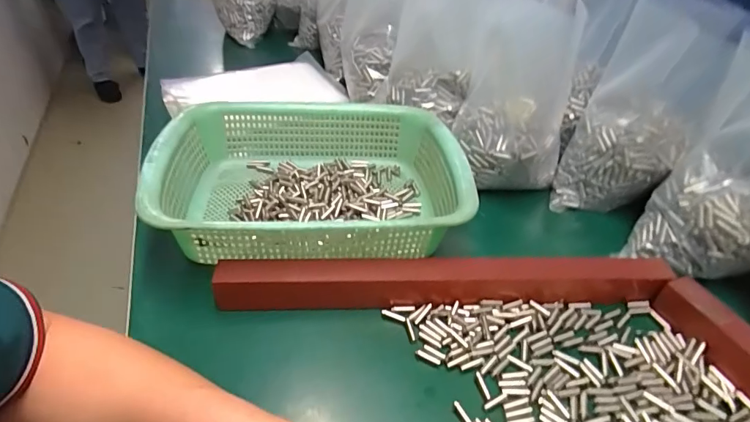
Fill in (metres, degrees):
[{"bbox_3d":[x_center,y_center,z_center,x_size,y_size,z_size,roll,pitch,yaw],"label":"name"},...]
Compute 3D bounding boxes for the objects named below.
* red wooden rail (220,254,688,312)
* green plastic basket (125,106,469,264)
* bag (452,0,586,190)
[{"bbox_3d":[0.062,0.061,0.376,0.383,0.042,0.028,-1,41,-3],"label":"red wooden rail"},{"bbox_3d":[-0.062,-0.036,0.445,0.288,0.088,0.219,-5,41,-8],"label":"green plastic basket"},{"bbox_3d":[0.164,-0.139,0.488,0.124,0.194,0.138,13,42,12],"label":"bag"}]

